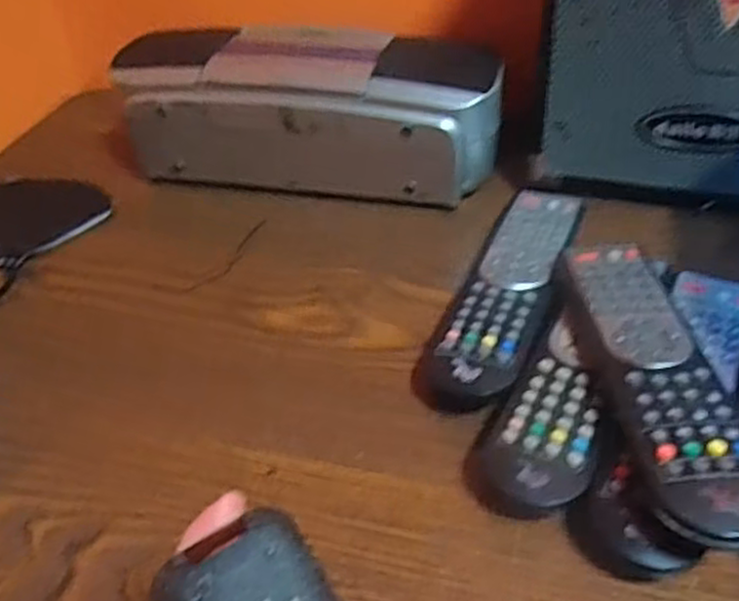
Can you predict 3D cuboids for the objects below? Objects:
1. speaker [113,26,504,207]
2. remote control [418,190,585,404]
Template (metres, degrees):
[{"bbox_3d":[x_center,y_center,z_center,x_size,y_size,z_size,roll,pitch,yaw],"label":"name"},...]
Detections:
[{"bbox_3d":[-0.044,-0.142,0.555,0.282,0.101,0.108,7,43,13],"label":"speaker"},{"bbox_3d":[0.084,-0.006,0.447,0.053,0.027,0.203,13,45,19],"label":"remote control"}]

